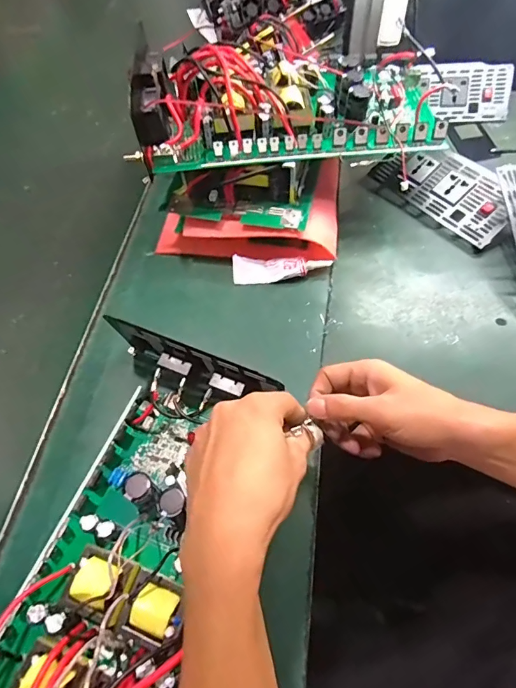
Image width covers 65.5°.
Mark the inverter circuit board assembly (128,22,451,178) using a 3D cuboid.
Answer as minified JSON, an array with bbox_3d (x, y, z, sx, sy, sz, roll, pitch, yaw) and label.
[{"bbox_3d":[0.045,-0.304,0.472,0.353,0.080,0.194,-4,59,2],"label":"inverter circuit board assembly"}]

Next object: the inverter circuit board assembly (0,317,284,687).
[{"bbox_3d":[-0.110,0.182,0.311,0.185,0.088,0.380,12,62,11],"label":"inverter circuit board assembly"}]

